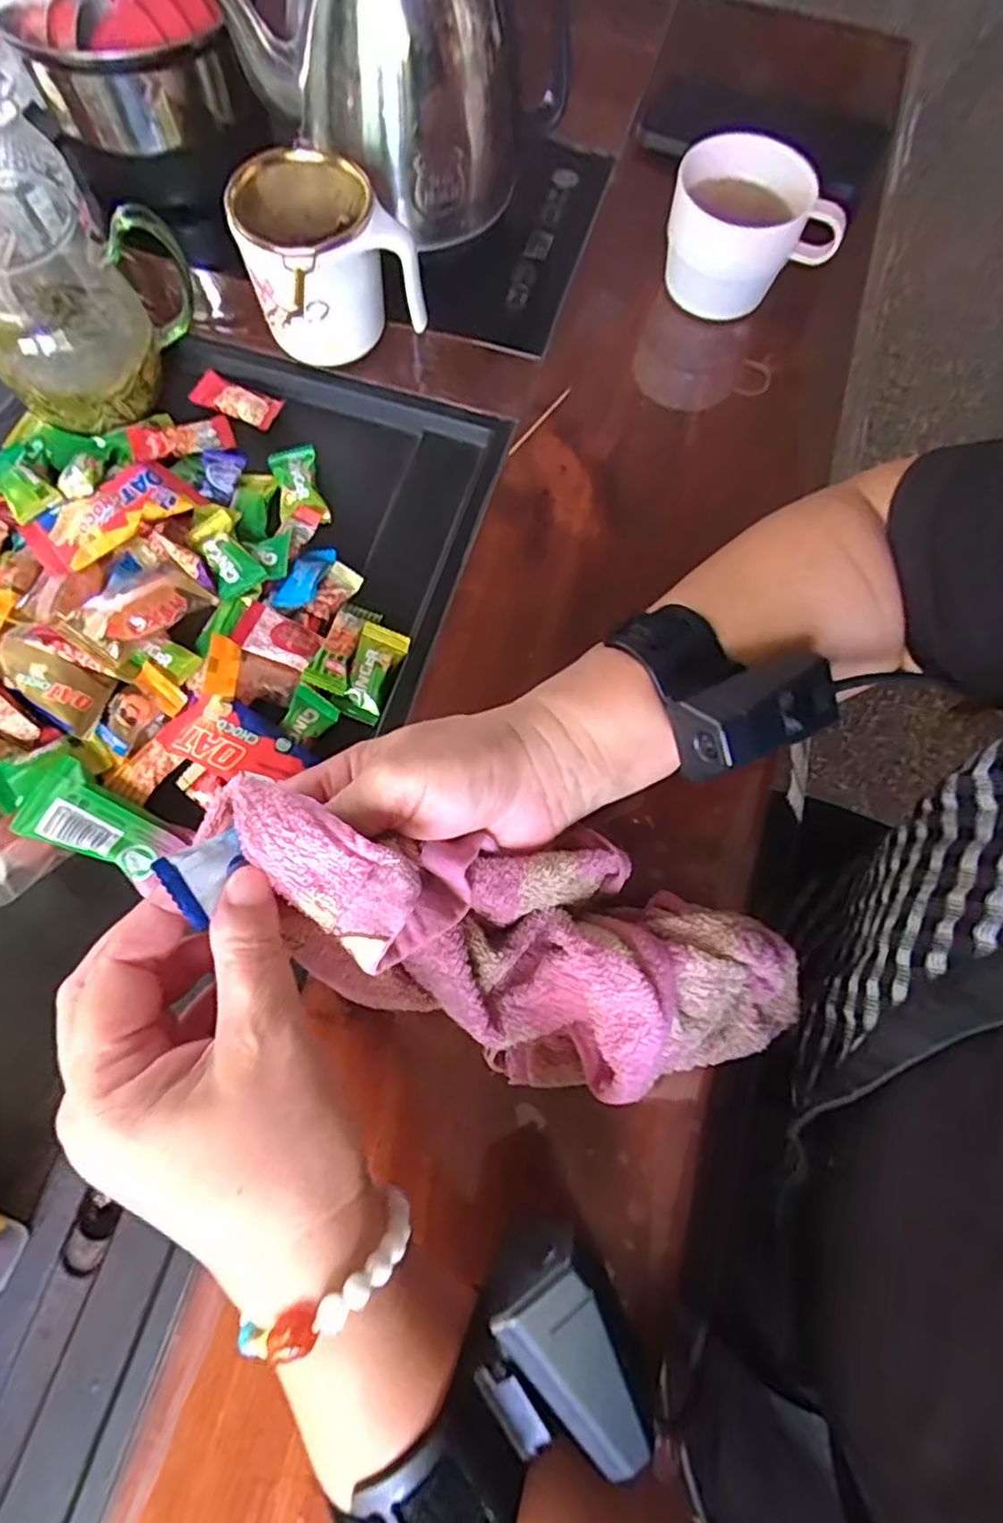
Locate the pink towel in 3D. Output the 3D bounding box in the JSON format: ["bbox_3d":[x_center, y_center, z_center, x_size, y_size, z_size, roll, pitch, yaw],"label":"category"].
[{"bbox_3d":[0.008,0.073,0.262,0.242,0.055,0.091,22,72,-17],"label":"pink towel"}]

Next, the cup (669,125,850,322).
[{"bbox_3d":[0.151,-0.324,0.411,0.098,0.064,0.080,12,73,2],"label":"cup"}]

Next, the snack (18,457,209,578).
[{"bbox_3d":[-0.208,-0.131,0.359,0.084,0.019,0.042,-41,79,-14],"label":"snack"}]

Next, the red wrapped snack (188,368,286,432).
[{"bbox_3d":[-0.163,-0.222,0.406,0.058,0.009,0.024,24,73,5],"label":"red wrapped snack"}]

